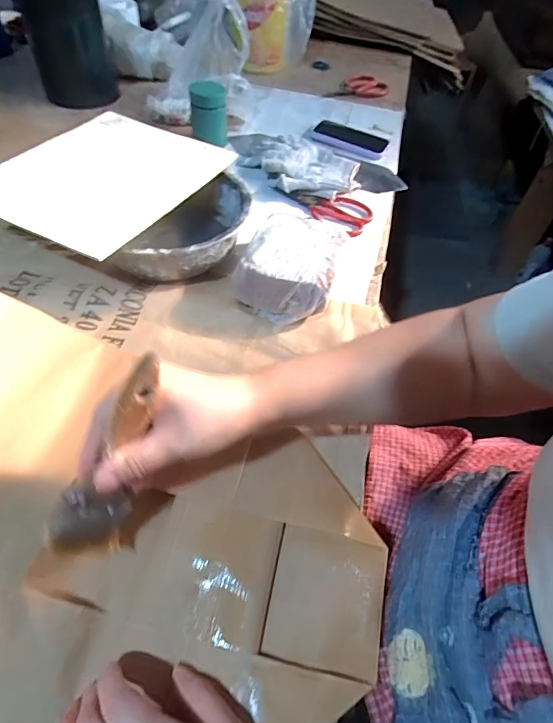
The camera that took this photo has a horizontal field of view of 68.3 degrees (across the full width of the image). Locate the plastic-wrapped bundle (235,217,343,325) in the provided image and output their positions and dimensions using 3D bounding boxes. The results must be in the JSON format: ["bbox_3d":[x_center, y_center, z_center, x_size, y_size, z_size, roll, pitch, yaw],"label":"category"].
[{"bbox_3d":[0.021,-0.125,0.522,0.110,0.061,0.153,17,54,7],"label":"plastic-wrapped bundle"}]

